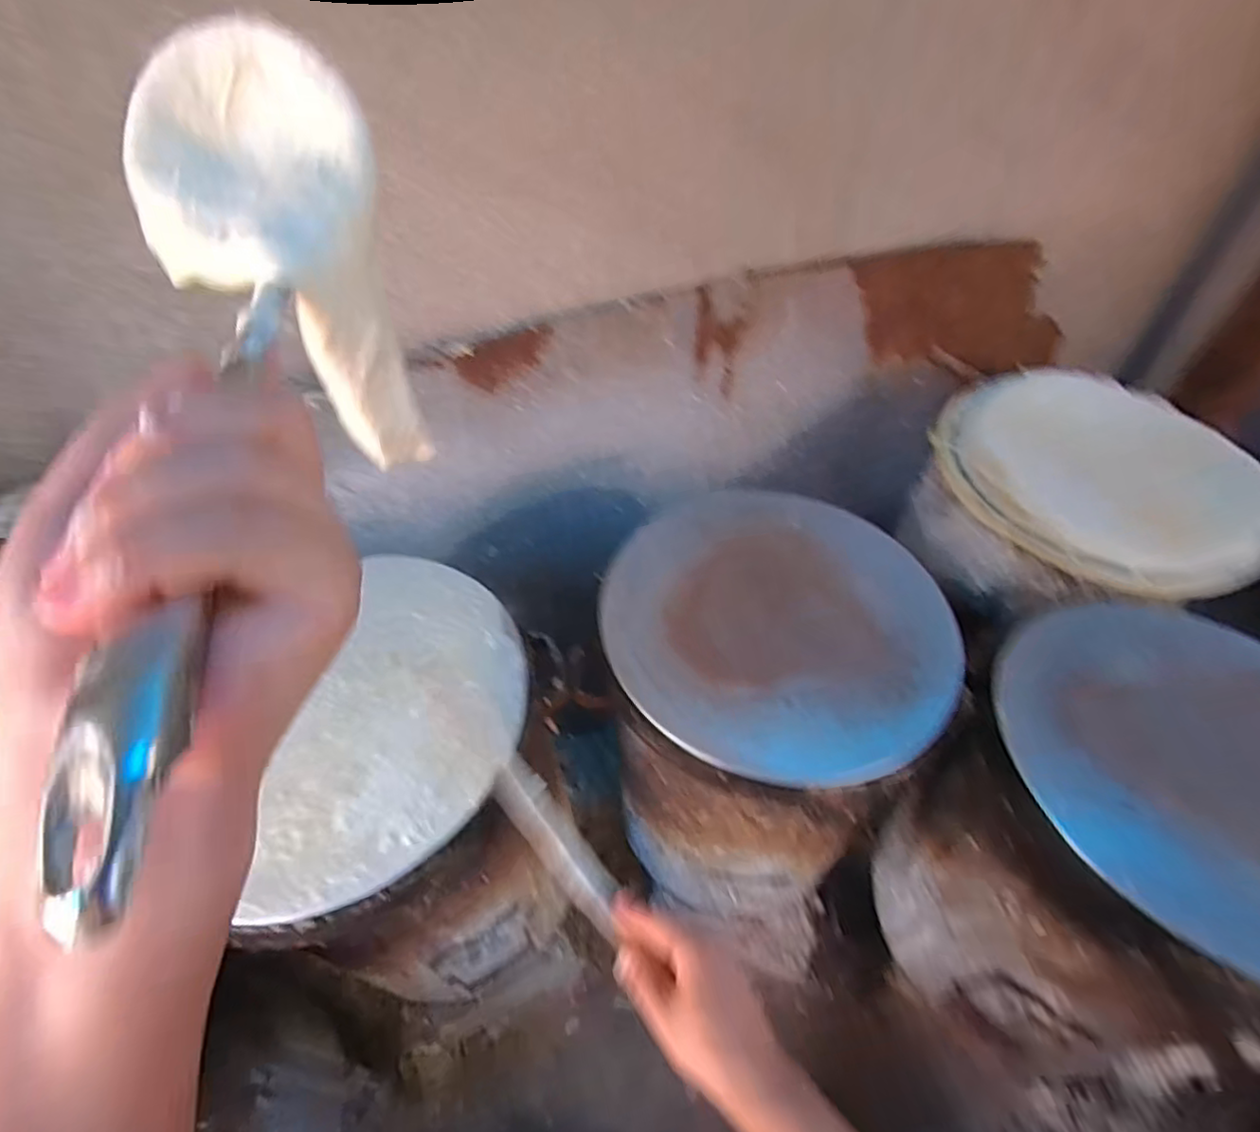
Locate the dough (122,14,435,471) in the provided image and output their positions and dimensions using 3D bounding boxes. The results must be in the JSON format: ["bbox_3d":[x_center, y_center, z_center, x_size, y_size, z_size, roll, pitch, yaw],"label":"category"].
[{"bbox_3d":[-0.154,-0.133,0.288,0.088,0.158,0.106,-26,53,-24],"label":"dough"}]

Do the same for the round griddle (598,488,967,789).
[{"bbox_3d":[0.158,0.043,0.690,0.364,0.030,0.383,1,47,-1],"label":"round griddle"}]

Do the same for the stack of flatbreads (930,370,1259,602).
[{"bbox_3d":[0.646,-0.131,0.877,0.400,0.063,0.416,-22,51,-20],"label":"stack of flatbreads"}]

